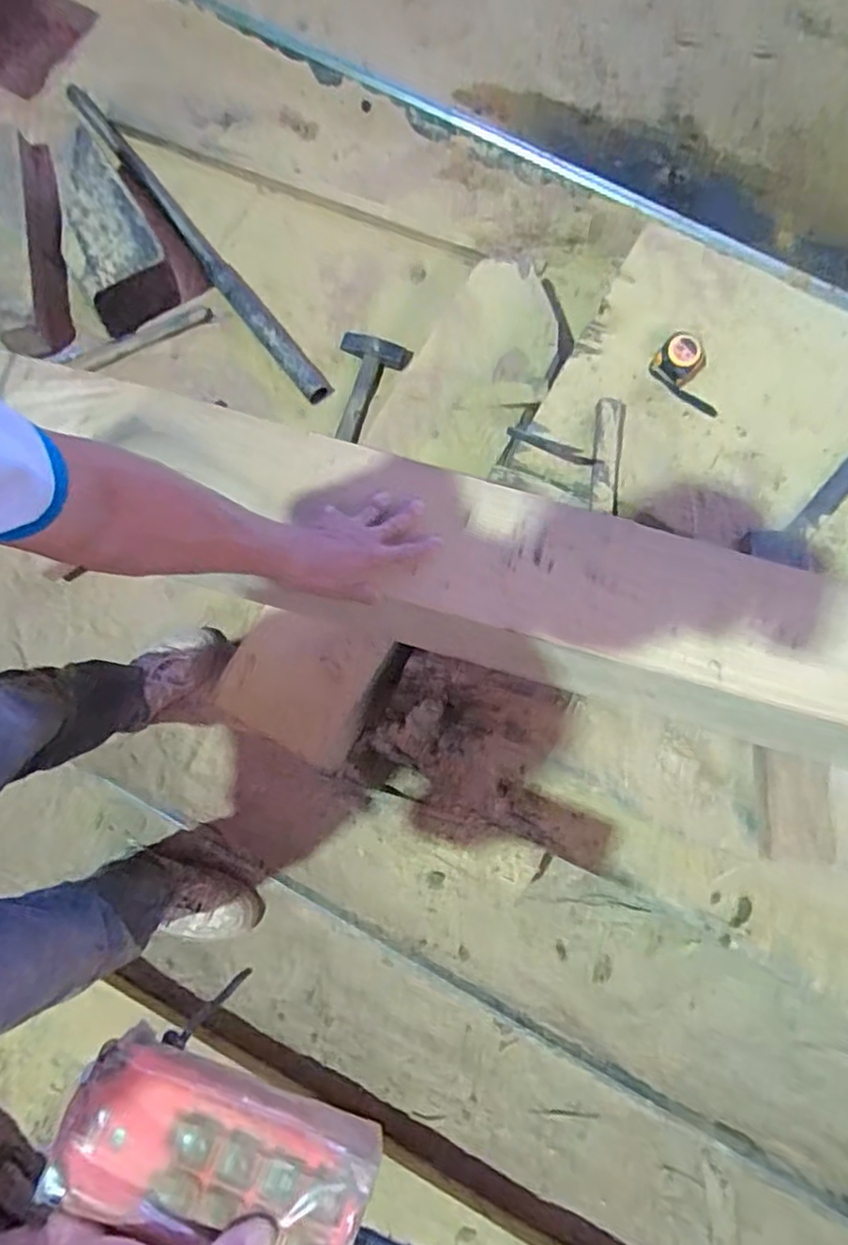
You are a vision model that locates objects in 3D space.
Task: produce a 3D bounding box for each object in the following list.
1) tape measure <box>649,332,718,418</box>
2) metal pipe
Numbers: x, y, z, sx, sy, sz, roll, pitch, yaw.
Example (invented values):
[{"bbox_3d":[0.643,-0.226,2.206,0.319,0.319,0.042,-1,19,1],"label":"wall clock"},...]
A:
[{"bbox_3d":[0.435,-0.402,1.091,0.075,0.046,0.140,-44,82,-9],"label":"tape measure"},{"bbox_3d":[-0.521,-0.864,1.513,0.065,0.051,0.969,-38,81,-8],"label":"metal pipe"}]

